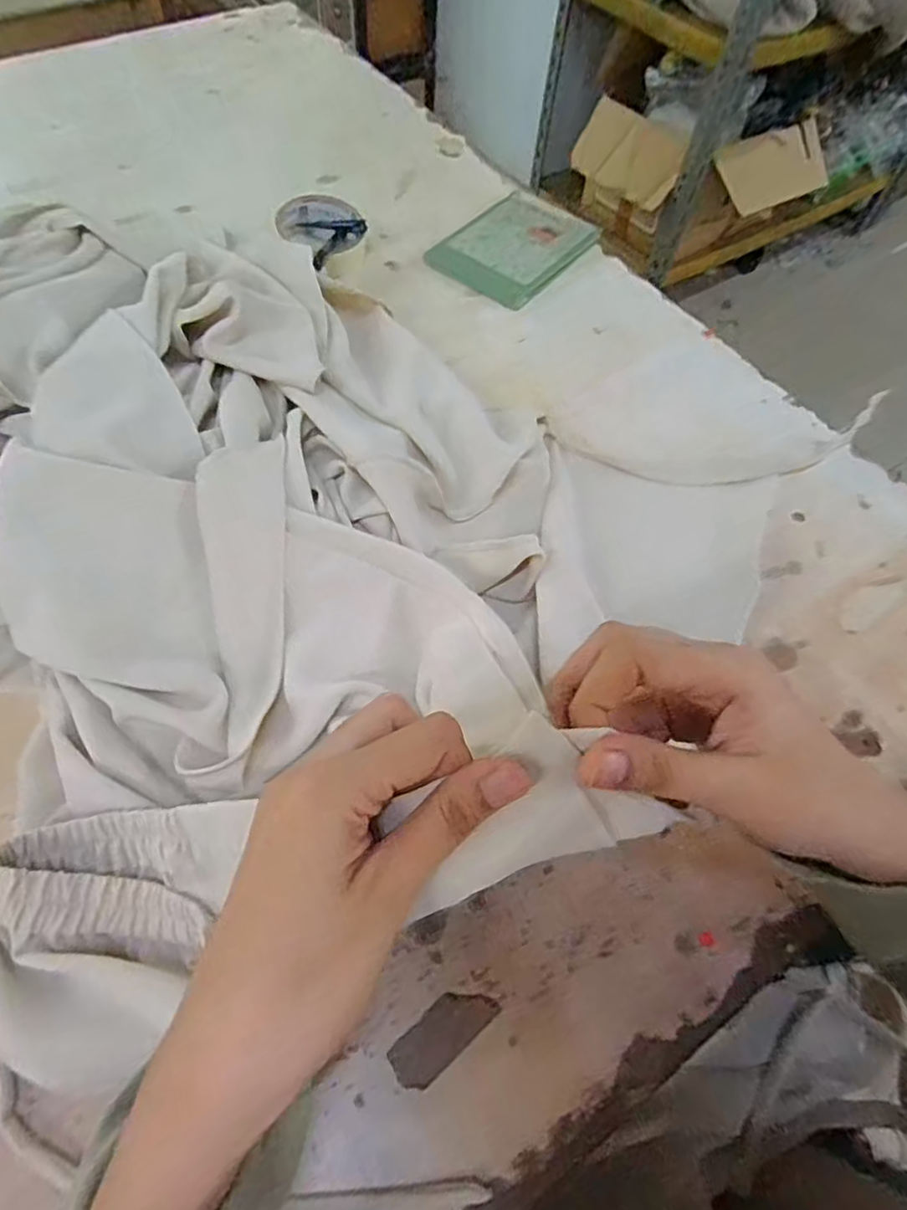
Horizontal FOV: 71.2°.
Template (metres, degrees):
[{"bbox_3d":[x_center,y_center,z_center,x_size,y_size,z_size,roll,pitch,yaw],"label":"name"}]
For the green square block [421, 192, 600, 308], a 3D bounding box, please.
[{"bbox_3d":[0.062,-0.347,0.611,0.113,0.015,0.146,38,66,17],"label":"green square block"}]

